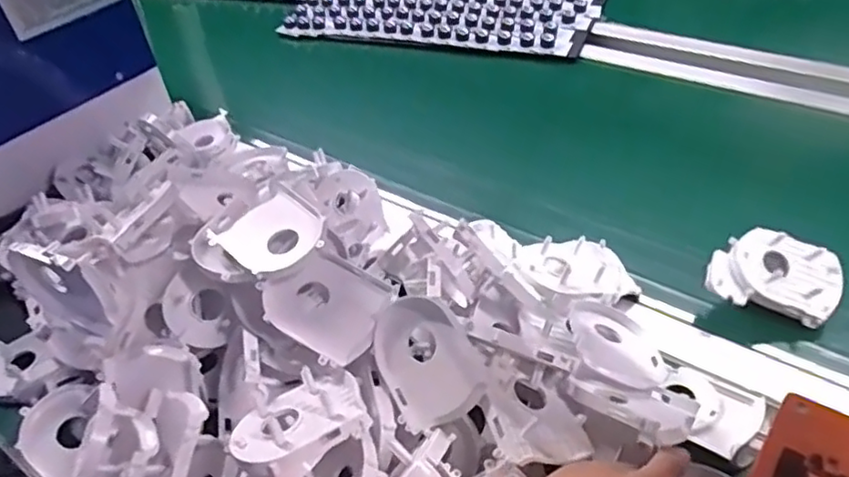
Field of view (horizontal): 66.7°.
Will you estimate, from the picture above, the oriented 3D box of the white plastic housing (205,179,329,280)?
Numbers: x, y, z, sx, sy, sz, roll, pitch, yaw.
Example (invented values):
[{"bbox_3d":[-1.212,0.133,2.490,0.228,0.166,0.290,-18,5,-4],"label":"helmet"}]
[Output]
[{"bbox_3d":[-0.111,-0.001,0.464,0.065,0.031,0.080,-31,47,-26],"label":"white plastic housing"}]

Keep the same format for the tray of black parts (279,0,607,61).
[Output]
[{"bbox_3d":[0.055,-0.401,1.093,0.473,0.044,0.372,11,44,20],"label":"tray of black parts"}]

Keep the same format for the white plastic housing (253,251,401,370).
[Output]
[{"bbox_3d":[-0.069,0.045,0.447,0.081,0.024,0.063,27,79,4],"label":"white plastic housing"}]

